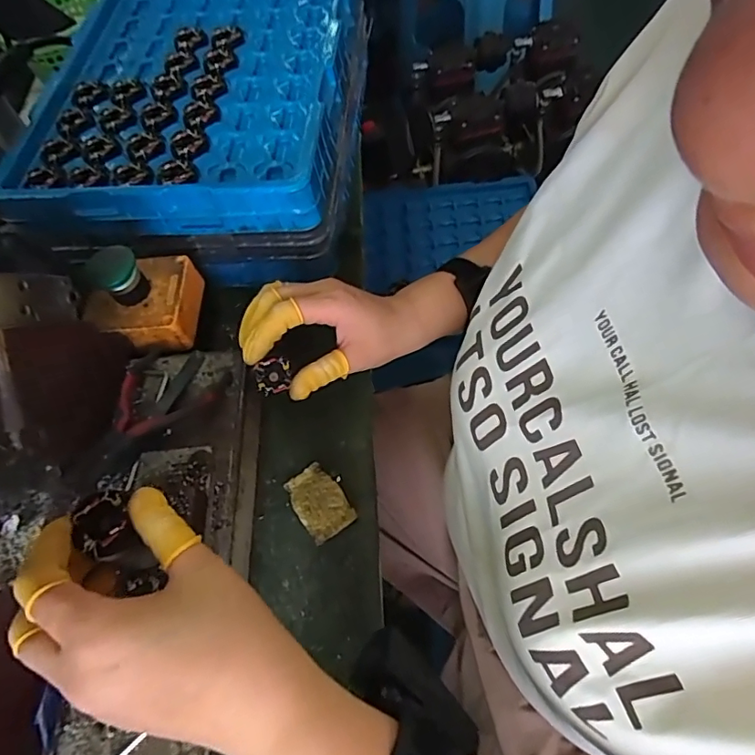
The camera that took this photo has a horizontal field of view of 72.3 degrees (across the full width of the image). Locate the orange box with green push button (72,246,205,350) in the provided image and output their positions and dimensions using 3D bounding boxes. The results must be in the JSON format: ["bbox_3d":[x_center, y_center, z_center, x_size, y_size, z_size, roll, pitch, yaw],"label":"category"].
[{"bbox_3d":[-0.186,-0.066,0.399,0.079,0.062,0.073,-7,62,2],"label":"orange box with green push button"}]

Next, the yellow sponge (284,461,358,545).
[{"bbox_3d":[-0.043,0.089,0.374,0.035,0.006,0.053,-33,64,-12],"label":"yellow sponge"}]

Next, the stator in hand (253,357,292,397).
[{"bbox_3d":[-0.074,-0.001,0.368,0.025,0.010,0.023,-15,65,-8],"label":"stator in hand"}]

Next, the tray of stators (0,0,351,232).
[{"bbox_3d":[-0.171,-0.299,0.487,0.282,0.054,0.381,0,62,6],"label":"tray of stators"}]

